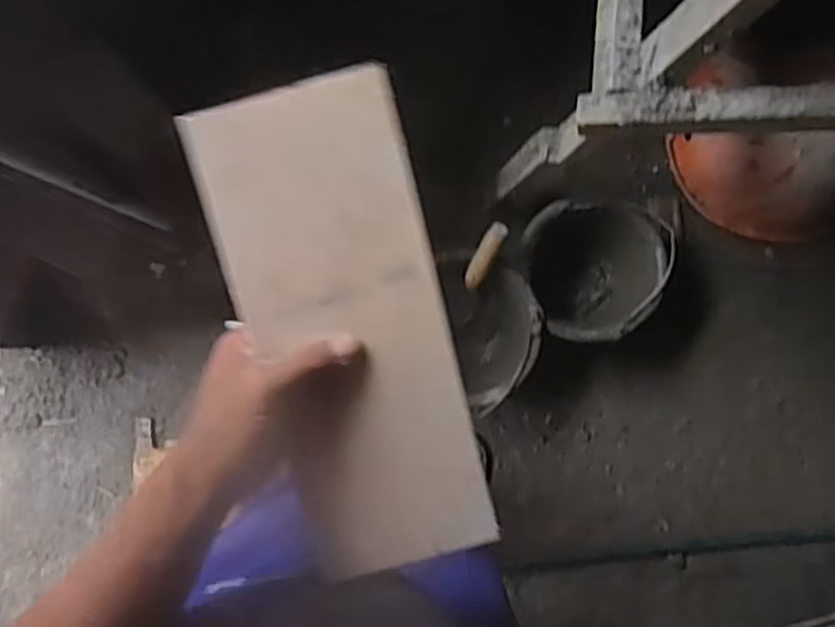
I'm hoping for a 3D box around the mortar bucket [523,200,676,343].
[{"bbox_3d":[0.309,-0.074,1.363,0.241,0.173,0.233,0,88,-4],"label":"mortar bucket"}]

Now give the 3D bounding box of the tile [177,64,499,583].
[{"bbox_3d":[-0.040,0.019,0.487,0.126,0.006,0.315,-15,105,0],"label":"tile"}]

